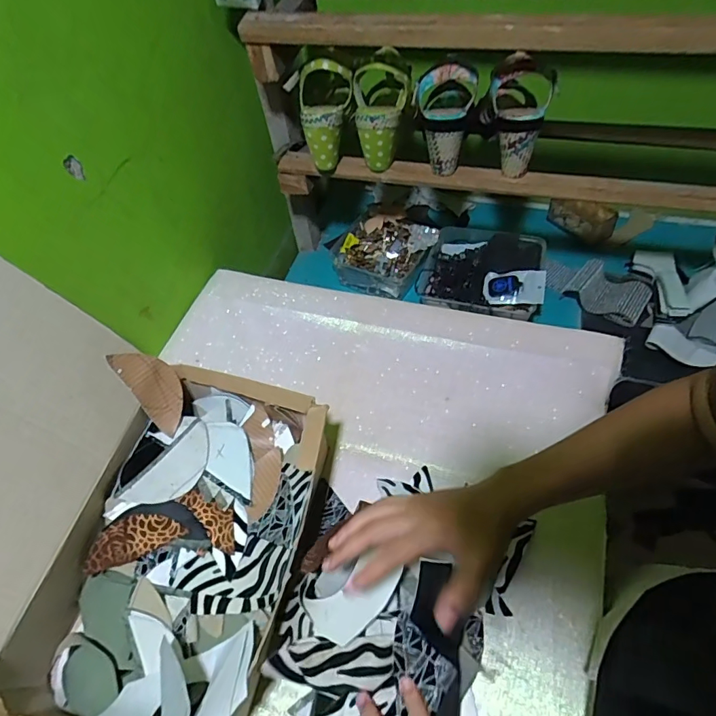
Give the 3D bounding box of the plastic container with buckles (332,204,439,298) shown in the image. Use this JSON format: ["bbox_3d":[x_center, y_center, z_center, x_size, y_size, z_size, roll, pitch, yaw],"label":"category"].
[{"bbox_3d":[0.048,-0.204,0.910,0.177,0.081,0.155,22,58,20],"label":"plastic container with buckles"}]

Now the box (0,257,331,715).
[{"bbox_3d":[-0.217,0.133,0.426,0.314,0.261,0.333,11,57,12],"label":"box"}]

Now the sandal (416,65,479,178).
[{"bbox_3d":[0.120,-0.332,0.660,0.080,0.133,0.070,5,54,9],"label":"sandal"}]

